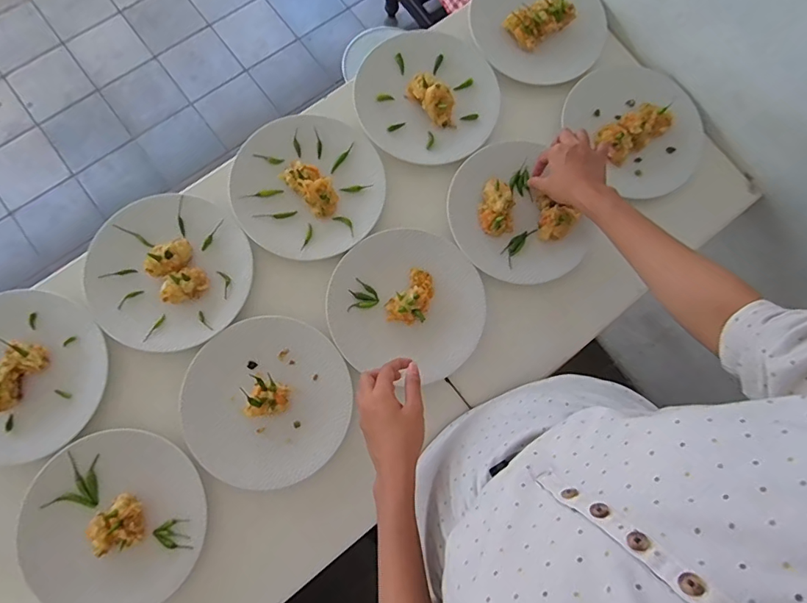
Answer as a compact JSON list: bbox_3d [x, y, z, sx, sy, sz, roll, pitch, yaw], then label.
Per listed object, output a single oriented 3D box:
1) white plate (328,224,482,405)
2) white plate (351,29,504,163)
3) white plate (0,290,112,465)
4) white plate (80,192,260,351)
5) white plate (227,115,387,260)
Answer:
[{"bbox_3d":[0.004,0.008,0.619,0.192,0.036,0.195,1,79,-4],"label":"white plate"},{"bbox_3d":[0.034,-0.291,0.663,0.195,0.032,0.195,1,79,-4],"label":"white plate"},{"bbox_3d":[-0.459,0.084,0.559,0.199,0.026,0.188,1,79,-4],"label":"white plate"},{"bbox_3d":[-0.300,-0.040,0.596,0.203,0.022,0.191,-4,79,-5],"label":"white plate"},{"bbox_3d":[-0.125,-0.153,0.629,0.194,0.024,0.189,1,79,-4],"label":"white plate"}]

